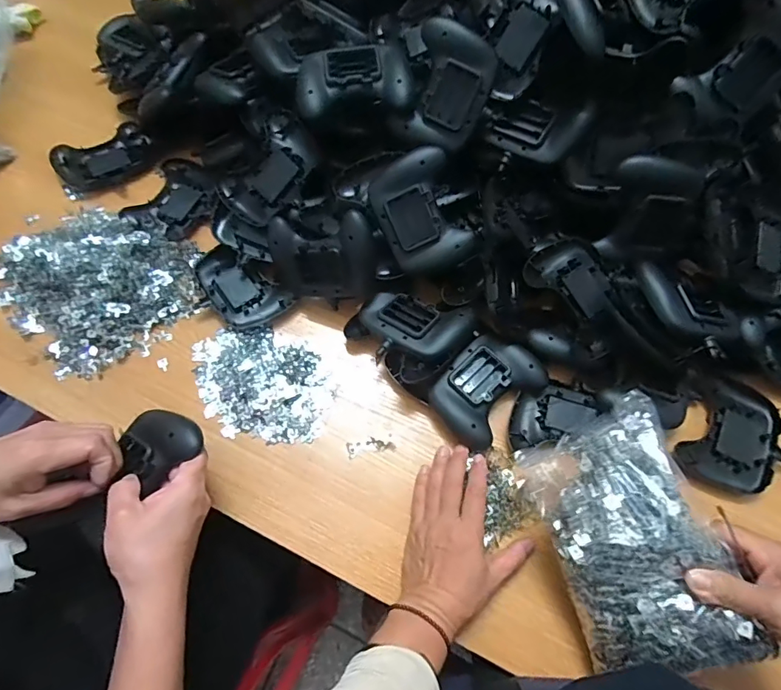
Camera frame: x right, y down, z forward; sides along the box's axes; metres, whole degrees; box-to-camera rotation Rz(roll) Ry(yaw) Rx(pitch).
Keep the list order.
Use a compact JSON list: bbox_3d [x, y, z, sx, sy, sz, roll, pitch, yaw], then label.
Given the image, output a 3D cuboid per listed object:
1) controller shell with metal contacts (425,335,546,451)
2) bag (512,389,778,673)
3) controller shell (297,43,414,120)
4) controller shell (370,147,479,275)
[{"bbox_3d":[0.102,0.046,0.506,0.119,0.031,0.086,-40,73,-16],"label":"controller shell with metal contacts"},{"bbox_3d":[0.192,0.154,0.381,0.120,0.034,0.197,-23,68,16],"label":"bag"},{"bbox_3d":[-0.039,-0.285,0.499,0.121,0.030,0.073,-4,66,-3],"label":"controller shell"},{"bbox_3d":[0.033,-0.139,0.503,0.085,0.037,0.120,-19,102,10],"label":"controller shell"}]

